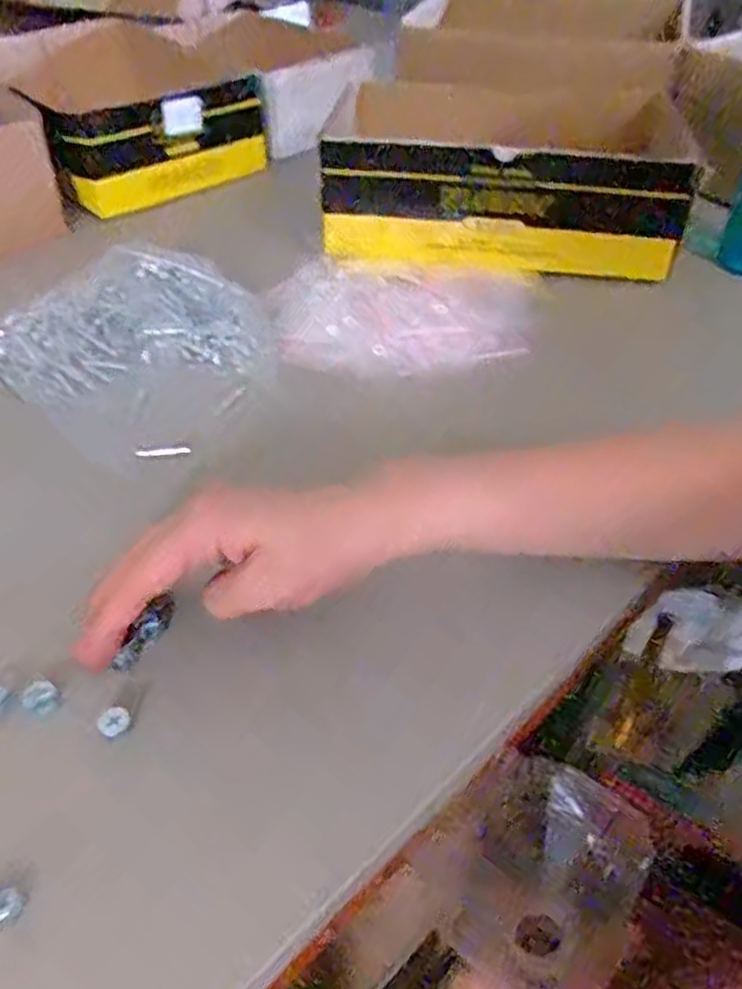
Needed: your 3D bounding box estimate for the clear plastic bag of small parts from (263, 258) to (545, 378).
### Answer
[{"bbox_3d":[0.035,-0.152,0.603,0.224,0.027,0.139,-2,44,-1],"label":"clear plastic bag of small parts"}]

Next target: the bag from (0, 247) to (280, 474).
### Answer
[{"bbox_3d":[-0.165,-0.113,0.561,0.195,0.040,0.203,27,50,26],"label":"bag"}]

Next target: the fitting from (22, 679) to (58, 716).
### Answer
[{"bbox_3d":[-0.157,0.096,0.358,0.015,0.008,0.014,0,44,0],"label":"fitting"}]

